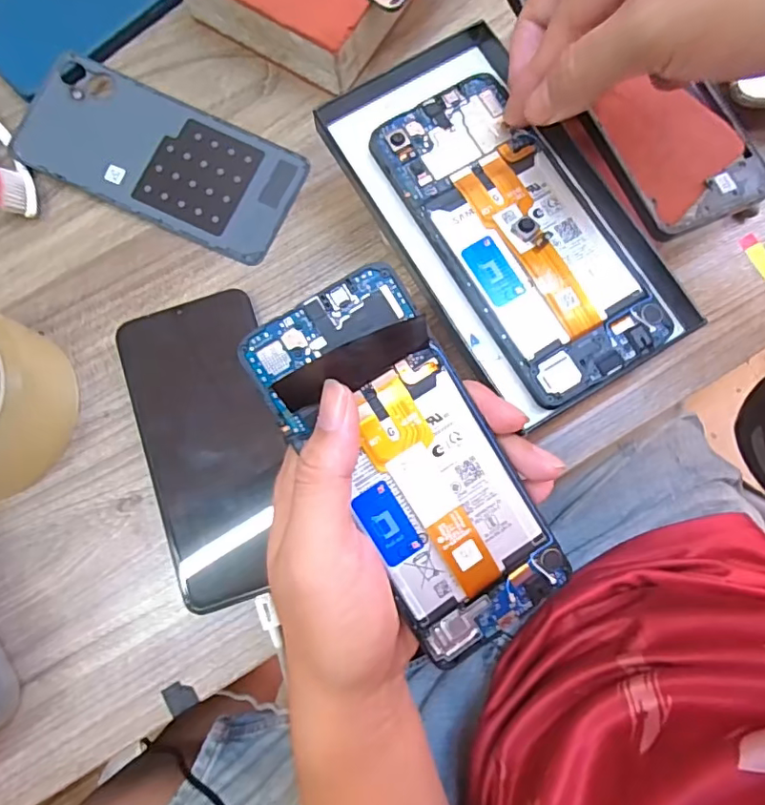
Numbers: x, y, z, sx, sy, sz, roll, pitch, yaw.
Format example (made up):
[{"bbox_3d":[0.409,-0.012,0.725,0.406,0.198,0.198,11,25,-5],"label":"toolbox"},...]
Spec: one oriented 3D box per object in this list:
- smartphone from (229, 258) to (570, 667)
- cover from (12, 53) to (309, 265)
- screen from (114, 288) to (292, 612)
[{"bbox_3d":[0.014,0.027,0.221,0.070,0.019,0.164,-32,96,-5],"label":"smartphone"},{"bbox_3d":[-0.129,-0.144,0.316,0.160,0.010,0.074,24,81,4],"label":"cover"},{"bbox_3d":[-0.089,0.022,0.286,0.069,0.011,0.159,-15,85,-9],"label":"screen"}]

